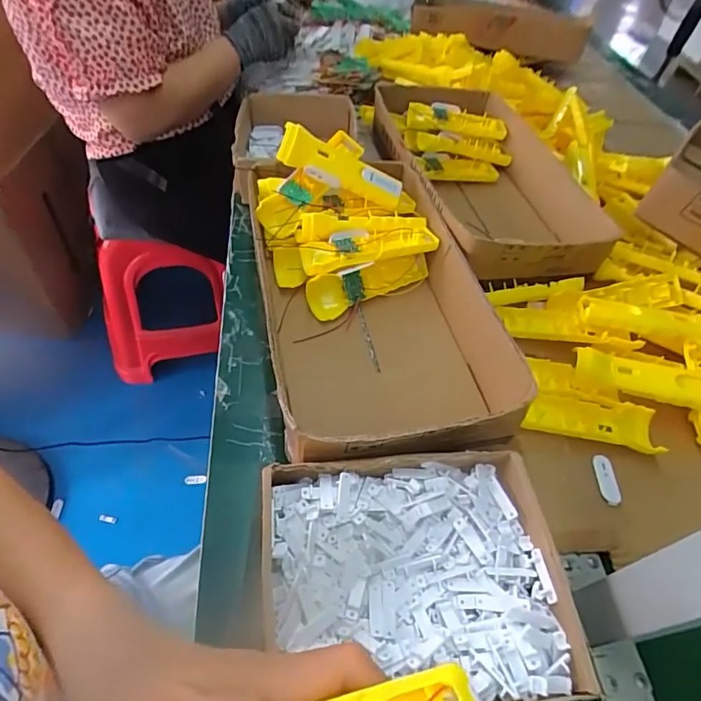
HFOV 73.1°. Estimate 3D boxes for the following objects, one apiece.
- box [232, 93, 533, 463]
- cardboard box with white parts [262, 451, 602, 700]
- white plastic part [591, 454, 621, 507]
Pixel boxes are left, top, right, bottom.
[{"bbox_3d":[0.014,-0.078,0.526,0.227,0.119,0.427,-7,51,-14],"label":"box"},{"bbox_3d":[0.042,0.170,0.354,0.213,0.060,0.163,1,49,-8],"label":"cardboard box with white parts"},{"bbox_3d":[0.251,0.126,0.463,0.020,0.004,0.049,8,49,-1],"label":"white plastic part"}]

